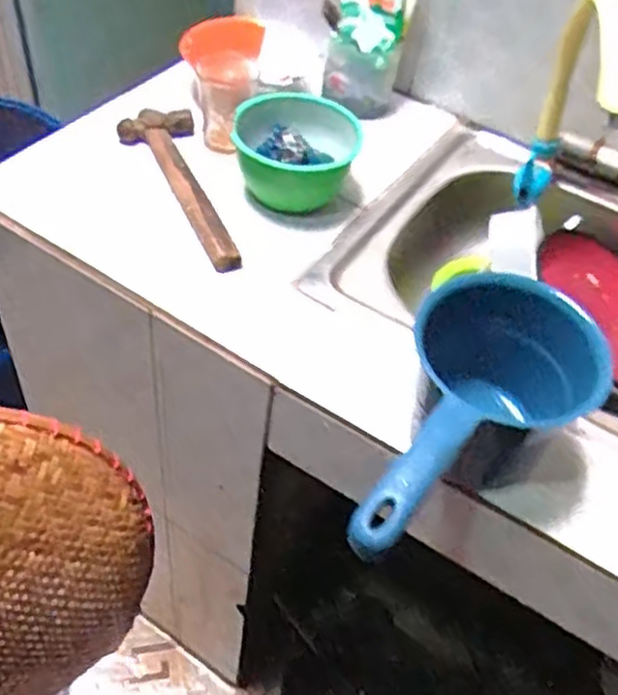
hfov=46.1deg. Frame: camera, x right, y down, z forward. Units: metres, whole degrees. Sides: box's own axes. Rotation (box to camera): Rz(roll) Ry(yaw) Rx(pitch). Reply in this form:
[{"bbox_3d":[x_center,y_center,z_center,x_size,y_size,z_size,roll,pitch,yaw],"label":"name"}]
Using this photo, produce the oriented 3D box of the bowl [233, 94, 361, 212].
[{"bbox_3d":[-0.013,-0.224,0.808,0.131,0.076,0.136,3,50,-3],"label":"bowl"}]

